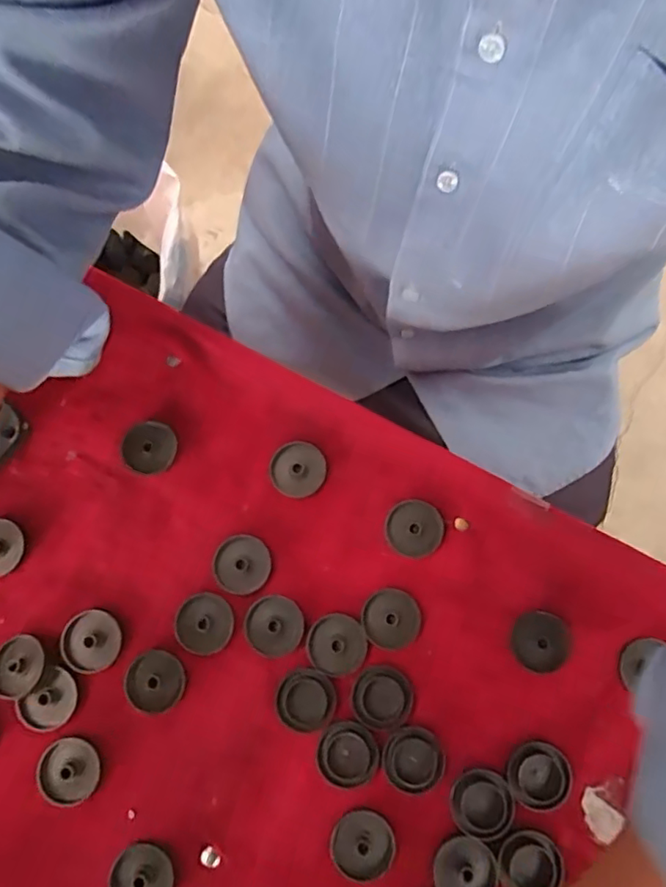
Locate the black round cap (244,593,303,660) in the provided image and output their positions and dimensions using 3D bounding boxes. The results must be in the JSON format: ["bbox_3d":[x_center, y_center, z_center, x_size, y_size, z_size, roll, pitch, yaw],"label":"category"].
[{"bbox_3d":[-0.033,0.103,0.326,0.032,0.004,0.032,0,78,0],"label":"black round cap"}]

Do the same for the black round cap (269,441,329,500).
[{"bbox_3d":[-0.021,0.015,0.345,0.033,0.004,0.033,0,78,0],"label":"black round cap"}]

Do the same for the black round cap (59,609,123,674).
[{"bbox_3d":[-0.138,0.112,0.326,0.033,0.004,0.033,0,78,0],"label":"black round cap"}]

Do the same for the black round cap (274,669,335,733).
[{"bbox_3d":[-0.015,0.142,0.319,0.032,0.004,0.032,0,78,0],"label":"black round cap"}]

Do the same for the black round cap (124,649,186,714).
[{"bbox_3d":[-0.100,0.133,0.321,0.032,0.004,0.032,0,78,0],"label":"black round cap"}]

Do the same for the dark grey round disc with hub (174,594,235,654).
[{"bbox_3d":[-0.073,0.102,0.327,0.032,0.004,0.032,0,78,0],"label":"dark grey round disc with hub"}]

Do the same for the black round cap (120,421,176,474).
[{"bbox_3d":[-0.112,0.002,0.353,0.032,0.007,0.031,0,78,0],"label":"black round cap"}]

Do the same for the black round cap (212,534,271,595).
[{"bbox_3d":[-0.053,0.070,0.333,0.033,0.004,0.033,0,78,0],"label":"black round cap"}]

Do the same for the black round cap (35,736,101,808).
[{"bbox_3d":[-0.144,0.178,0.312,0.033,0.005,0.033,0,78,0],"label":"black round cap"}]

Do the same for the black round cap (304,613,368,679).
[{"bbox_3d":[0.002,0.113,0.324,0.032,0.004,0.032,0,78,0],"label":"black round cap"}]

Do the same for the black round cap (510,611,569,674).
[{"bbox_3d":[0.117,0.111,0.324,0.030,0.006,0.033,0,78,0],"label":"black round cap"}]

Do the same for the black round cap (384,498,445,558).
[{"bbox_3d":[0.047,0.050,0.338,0.033,0.005,0.032,0,78,0],"label":"black round cap"}]

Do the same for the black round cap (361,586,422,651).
[{"bbox_3d":[0.033,0.100,0.328,0.032,0.005,0.032,0,78,0],"label":"black round cap"}]

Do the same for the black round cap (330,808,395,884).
[{"bbox_3d":[0.016,0.212,0.303,0.032,0.005,0.033,0,78,0],"label":"black round cap"}]

